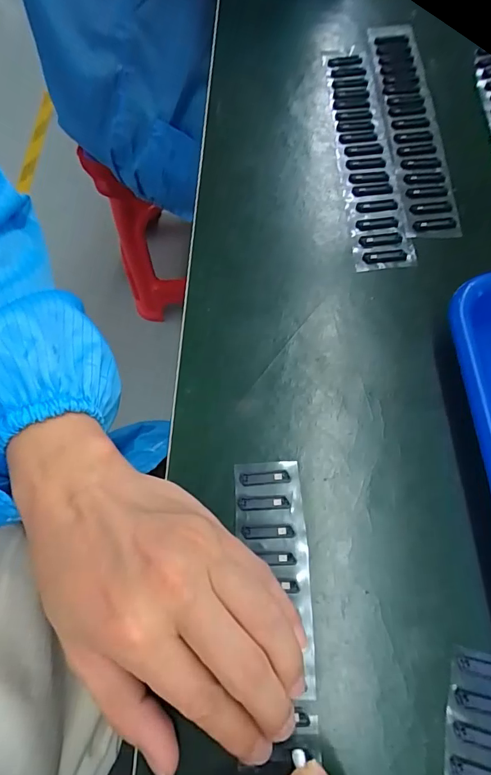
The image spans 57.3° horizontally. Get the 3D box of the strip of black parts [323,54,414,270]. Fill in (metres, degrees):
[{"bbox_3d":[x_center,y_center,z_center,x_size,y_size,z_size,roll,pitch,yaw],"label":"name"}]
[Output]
[{"bbox_3d":[0.087,-0.178,0.333,0.034,0.004,0.216,-3,67,1],"label":"strip of black parts"}]

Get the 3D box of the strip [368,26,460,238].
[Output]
[{"bbox_3d":[0.124,-0.206,0.341,0.037,0.008,0.225,-2,67,2],"label":"strip"}]

